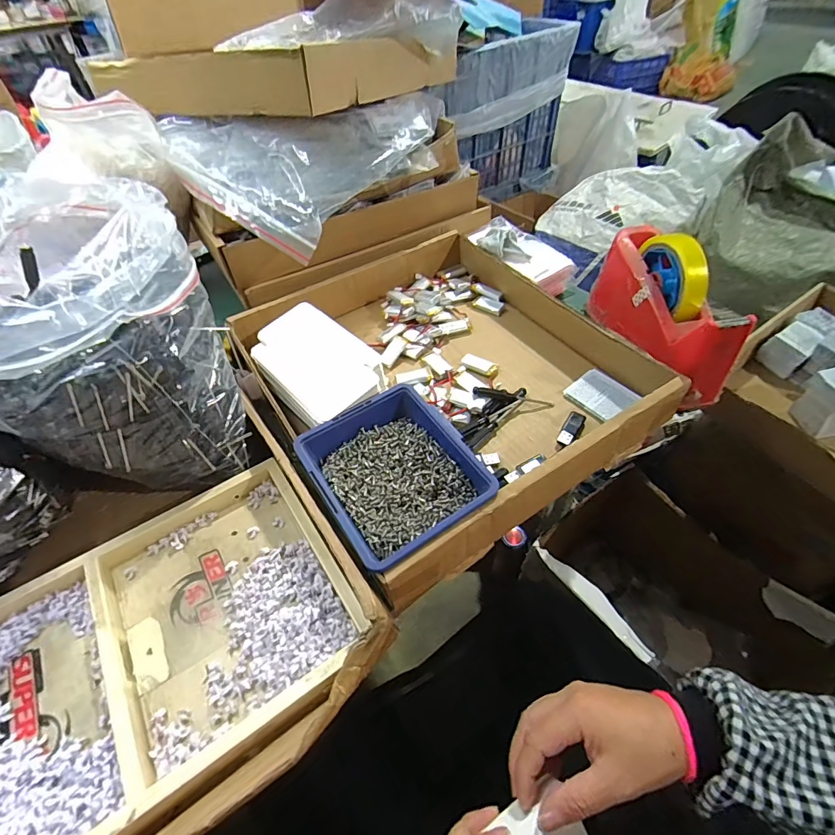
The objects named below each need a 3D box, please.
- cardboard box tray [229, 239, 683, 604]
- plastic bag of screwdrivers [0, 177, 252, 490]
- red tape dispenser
[{"bbox_3d":[0.032,-0.064,0.484,0.378,0.065,0.390,-27,54,-18],"label":"cardboard box tray"},{"bbox_3d":[-0.269,-0.063,0.379,0.180,0.187,0.202,-17,51,-11],"label":"plastic bag of screwdrivers"},{"bbox_3d":[0.259,-0.122,0.464,0.061,0.108,0.200,-8,50,-4],"label":"red tape dispenser"}]

